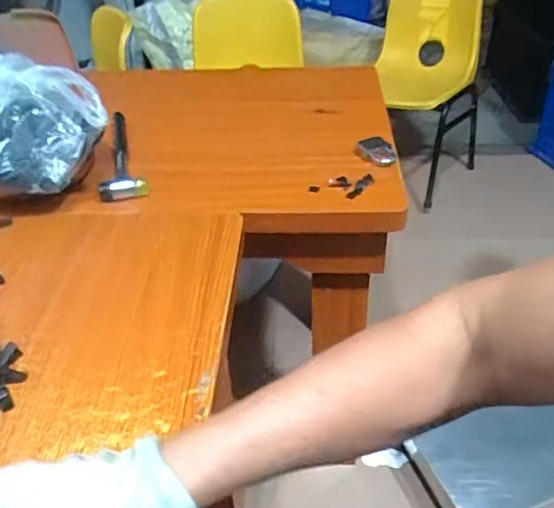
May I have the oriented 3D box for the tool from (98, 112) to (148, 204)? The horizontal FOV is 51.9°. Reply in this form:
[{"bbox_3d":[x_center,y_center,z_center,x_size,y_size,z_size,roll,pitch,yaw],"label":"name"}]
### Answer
[{"bbox_3d":[-0.221,-0.143,0.794,0.057,0.024,0.239,-12,38,-11],"label":"tool"}]

